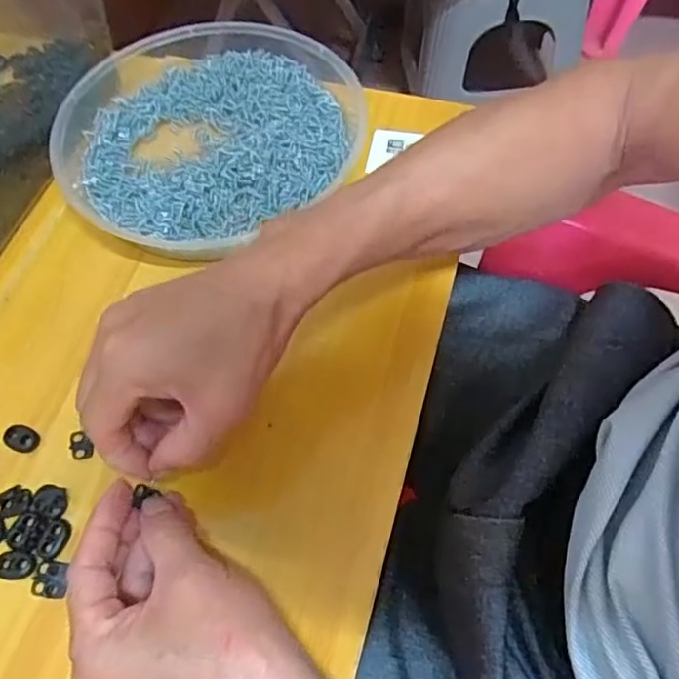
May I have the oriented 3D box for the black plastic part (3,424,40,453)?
[{"bbox_3d":[-0.193,0.060,0.368,0.020,0.004,0.015,24,64,15],"label":"black plastic part"}]

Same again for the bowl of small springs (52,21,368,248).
[{"bbox_3d":[-0.104,-0.154,0.464,0.228,0.039,0.220,16,62,11],"label":"bowl of small springs"}]

